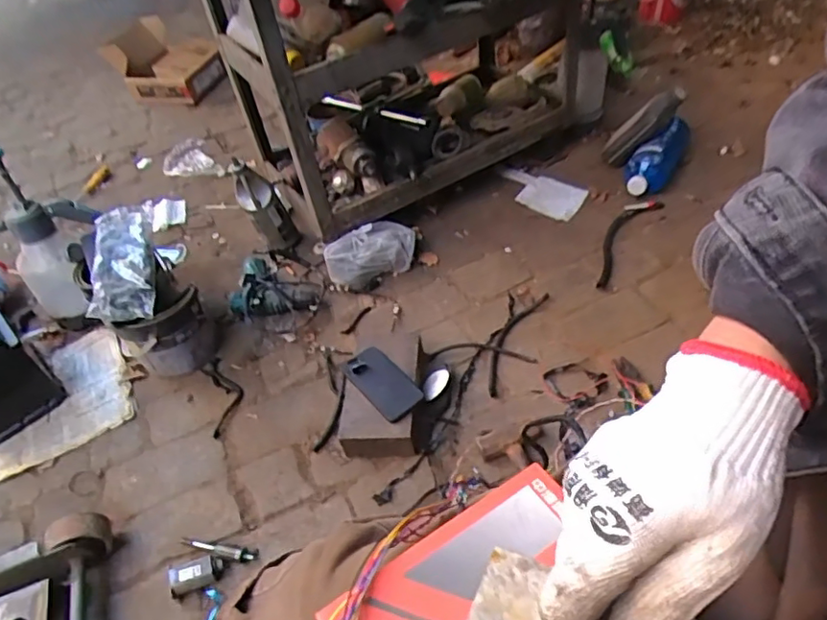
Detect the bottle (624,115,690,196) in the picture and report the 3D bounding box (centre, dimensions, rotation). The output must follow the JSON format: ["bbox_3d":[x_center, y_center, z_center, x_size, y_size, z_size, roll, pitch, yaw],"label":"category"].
[{"bbox_3d":[0.566,-0.362,1.348,0.089,0.092,0.281,27,56,27],"label":"bottle"}]

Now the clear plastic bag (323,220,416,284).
[{"bbox_3d":[-0.080,-0.118,1.222,0.197,0.117,0.069,-29,51,-20],"label":"clear plastic bag"}]

